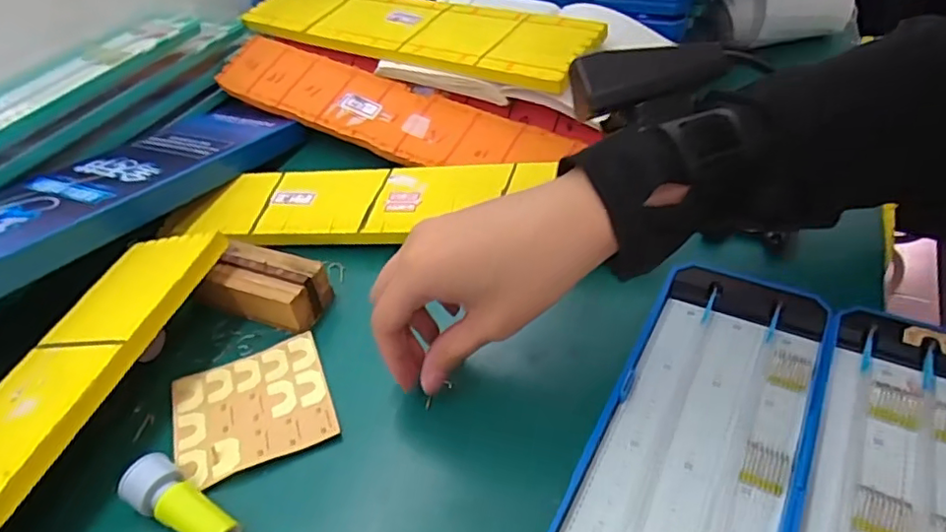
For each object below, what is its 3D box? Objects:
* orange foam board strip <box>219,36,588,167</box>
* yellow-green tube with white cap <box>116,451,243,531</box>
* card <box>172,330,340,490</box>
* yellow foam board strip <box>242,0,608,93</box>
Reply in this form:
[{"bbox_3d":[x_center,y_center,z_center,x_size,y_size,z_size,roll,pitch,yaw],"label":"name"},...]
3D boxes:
[{"bbox_3d":[-0.083,-0.134,0.500,0.338,0.013,0.072,23,65,22],"label":"orange foam board strip"},{"bbox_3d":[-0.136,0.112,0.273,0.061,0.020,0.023,22,49,28],"label":"yellow-green tube with white cap"},{"bbox_3d":[-0.122,0.077,0.325,0.081,0.005,0.078,-19,43,-14],"label":"card"},{"bbox_3d":[-0.062,-0.213,0.524,0.351,0.024,0.081,23,49,26],"label":"yellow foam board strip"}]

